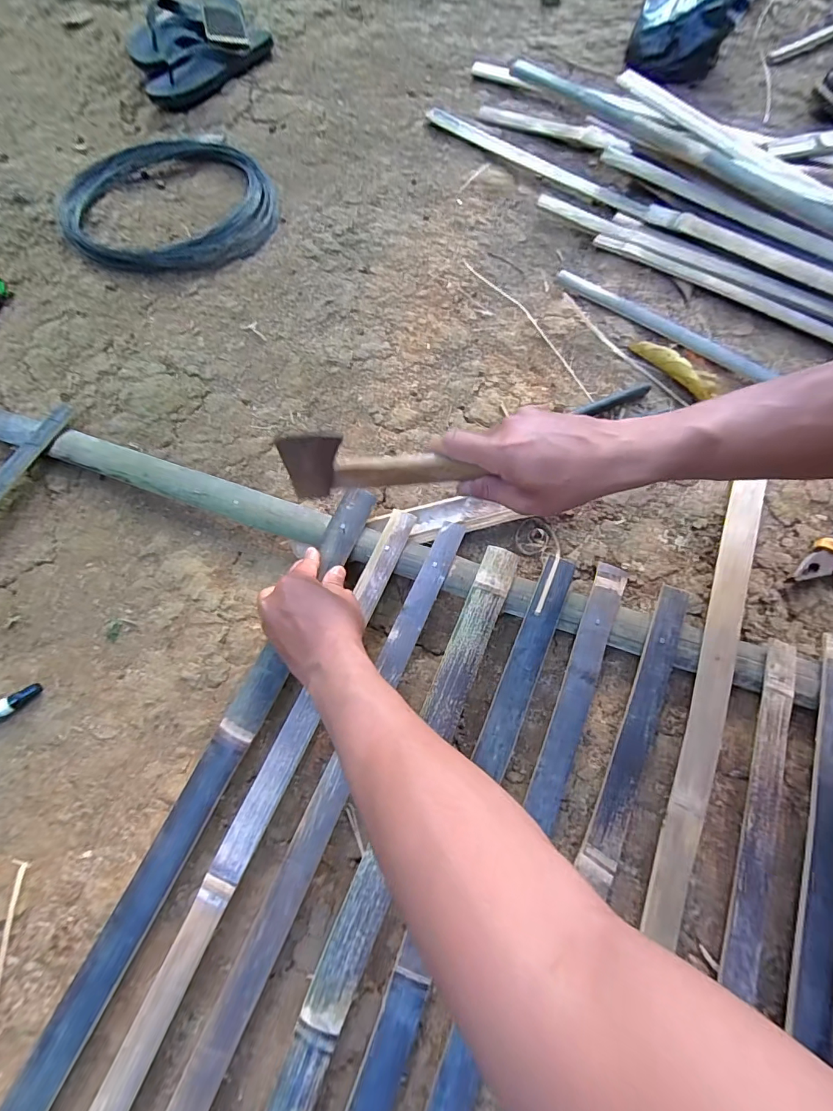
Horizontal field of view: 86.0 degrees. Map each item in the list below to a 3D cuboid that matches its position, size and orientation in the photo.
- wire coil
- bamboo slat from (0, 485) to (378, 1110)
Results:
[{"bbox_3d":[-0.413,-0.588,0.731,0.324,0.033,0.411,-38,72,-12],"label":"wire coil"},{"bbox_3d":[-0.239,0.311,0.353,0.036,0.019,0.885,23,72,10],"label":"bamboo slat"}]

